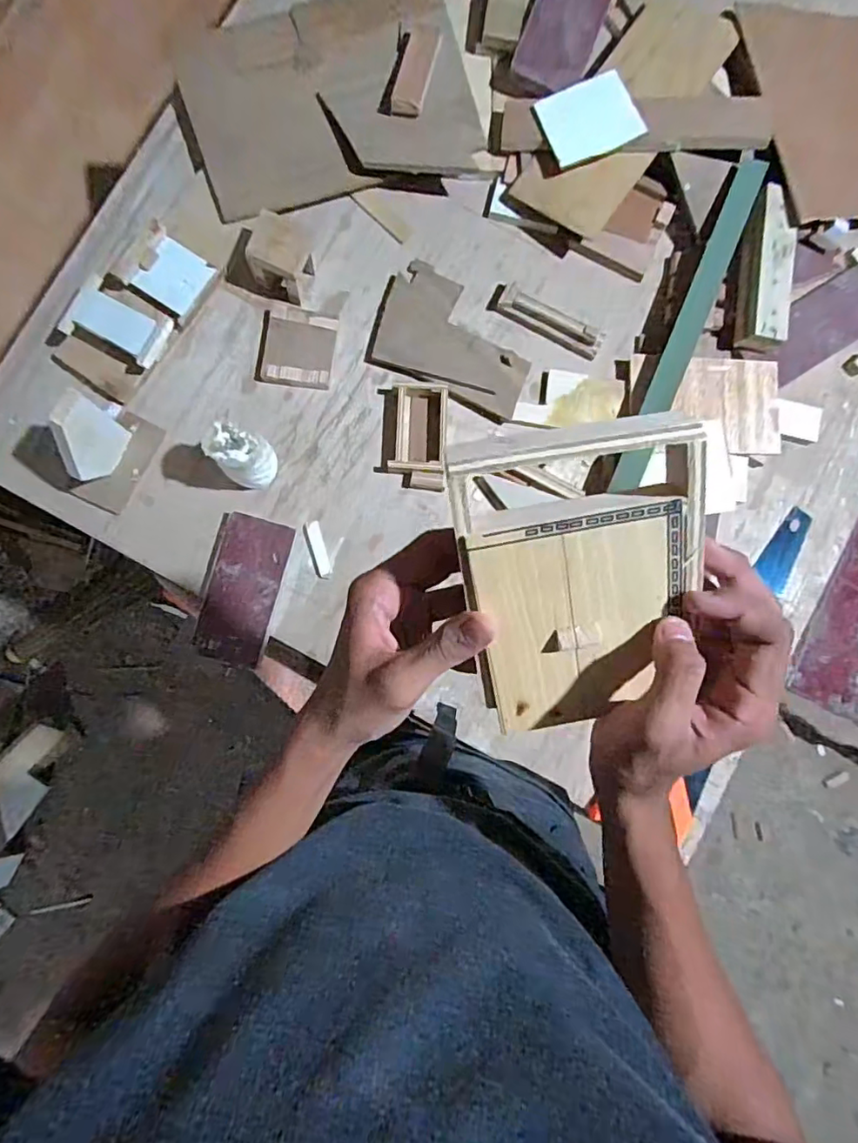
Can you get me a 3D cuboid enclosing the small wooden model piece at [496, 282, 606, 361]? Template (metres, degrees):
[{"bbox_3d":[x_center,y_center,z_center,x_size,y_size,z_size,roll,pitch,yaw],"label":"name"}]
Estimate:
[{"bbox_3d":[0.169,-0.345,0.778,0.151,0.024,0.033,30,85,2],"label":"small wooden model piece"}]

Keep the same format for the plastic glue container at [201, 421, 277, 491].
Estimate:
[{"bbox_3d":[-0.232,-0.145,0.704,0.064,0.103,0.064,0,85,-2],"label":"plastic glue container"}]

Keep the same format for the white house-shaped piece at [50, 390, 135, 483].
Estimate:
[{"bbox_3d":[-0.410,-0.157,0.677,0.023,0.120,0.082,22,85,1],"label":"white house-shaped piece"}]

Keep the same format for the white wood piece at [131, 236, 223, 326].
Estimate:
[{"bbox_3d":[-0.339,-0.392,0.752,0.083,0.014,0.086,34,87,-10],"label":"white wood piece"}]

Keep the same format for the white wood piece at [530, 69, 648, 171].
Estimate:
[{"bbox_3d":[0.211,-0.601,0.749,0.118,0.009,0.108,-21,83,5],"label":"white wood piece"}]

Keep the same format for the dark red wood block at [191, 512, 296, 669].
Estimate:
[{"bbox_3d":[-0.242,0.024,0.738,0.088,0.025,0.187,15,85,0],"label":"dark red wood block"}]

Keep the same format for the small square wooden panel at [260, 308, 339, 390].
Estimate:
[{"bbox_3d":[-0.174,-0.302,0.759,0.090,0.008,0.105,8,85,-1],"label":"small square wooden panel"}]

